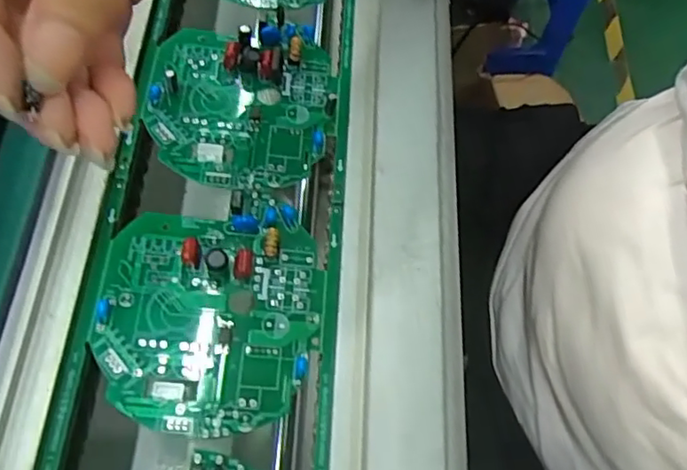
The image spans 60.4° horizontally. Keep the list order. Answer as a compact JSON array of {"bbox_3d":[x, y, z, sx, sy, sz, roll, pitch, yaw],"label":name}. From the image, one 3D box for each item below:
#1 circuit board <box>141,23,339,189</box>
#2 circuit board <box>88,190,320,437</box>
[{"bbox_3d":[-0.045,-0.062,0.263,0.082,0.013,0.084,-2,67,-7],"label":"circuit board"},{"bbox_3d":[-0.052,0.027,0.227,0.078,0.010,0.092,5,67,-4],"label":"circuit board"}]

